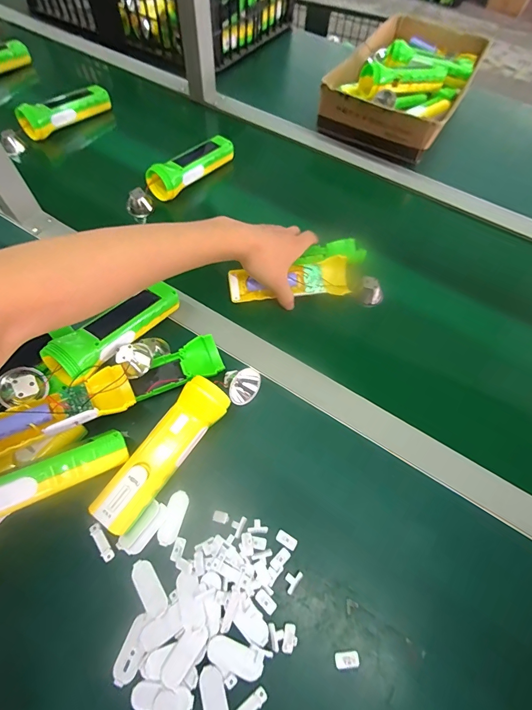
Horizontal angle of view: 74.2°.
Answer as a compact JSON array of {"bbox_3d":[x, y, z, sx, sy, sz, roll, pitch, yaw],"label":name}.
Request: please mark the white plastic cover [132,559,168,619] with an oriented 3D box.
[{"bbox_3d":[-0.106,0.211,0.320,0.019,0.004,0.048,-29,67,-17],"label":"white plastic cover"}]

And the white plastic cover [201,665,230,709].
[{"bbox_3d":[-0.040,0.282,0.283,0.019,0.004,0.049,-16,64,-11],"label":"white plastic cover"}]

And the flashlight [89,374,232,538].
[{"bbox_3d":[-0.101,0.097,0.356,0.046,0.046,0.161,31,65,13],"label":"flashlight"}]

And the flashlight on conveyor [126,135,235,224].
[{"bbox_3d":[-0.134,-0.298,0.575,0.046,0.042,0.217,36,66,16],"label":"flashlight on conveyor"}]

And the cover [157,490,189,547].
[{"bbox_3d":[-0.092,0.162,0.349,0.018,0.004,0.049,14,62,5],"label":"cover"}]

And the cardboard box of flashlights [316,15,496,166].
[{"bbox_3d":[0.295,-0.586,0.729,0.245,0.095,0.461,26,64,11],"label":"cardboard box of flashlights"}]

